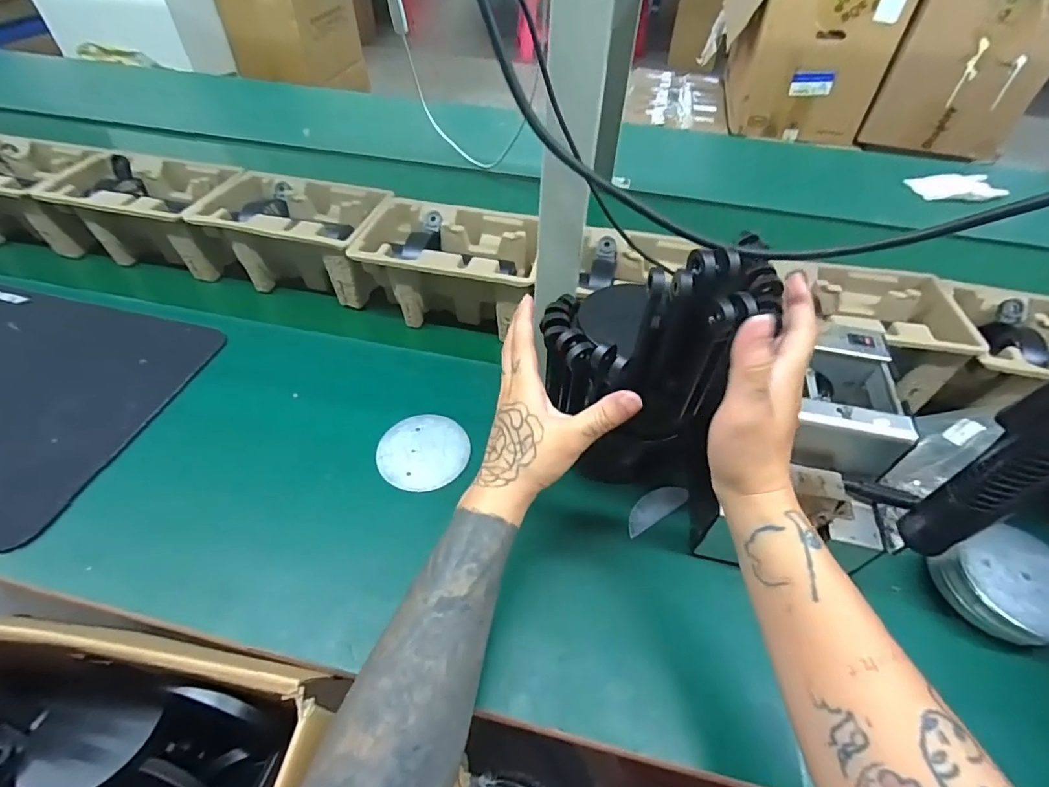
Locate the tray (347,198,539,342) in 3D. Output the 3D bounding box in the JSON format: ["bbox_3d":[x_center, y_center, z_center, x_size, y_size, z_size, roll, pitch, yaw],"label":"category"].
[{"bbox_3d":[-0.099,-0.158,0.642,0.197,0.108,0.141,8,48,4],"label":"tray"}]

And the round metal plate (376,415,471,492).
[{"bbox_3d":[-0.106,0.060,0.520,0.091,0.005,0.097,1,48,-2],"label":"round metal plate"}]

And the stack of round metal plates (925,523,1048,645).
[{"bbox_3d":[0.408,0.159,0.413,0.095,0.035,0.092,-12,50,-13],"label":"stack of round metal plates"}]

